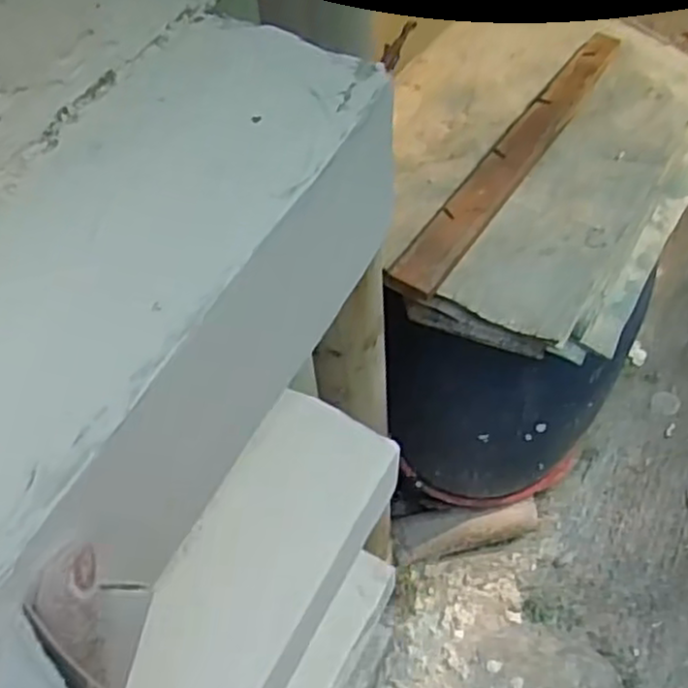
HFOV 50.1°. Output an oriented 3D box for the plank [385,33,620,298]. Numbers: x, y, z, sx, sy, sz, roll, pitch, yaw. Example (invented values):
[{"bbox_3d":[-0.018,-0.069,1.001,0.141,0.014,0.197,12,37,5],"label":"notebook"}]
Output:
[{"bbox_3d":[0.217,-0.251,0.930,0.066,0.026,0.529,31,66,18],"label":"plank"}]

